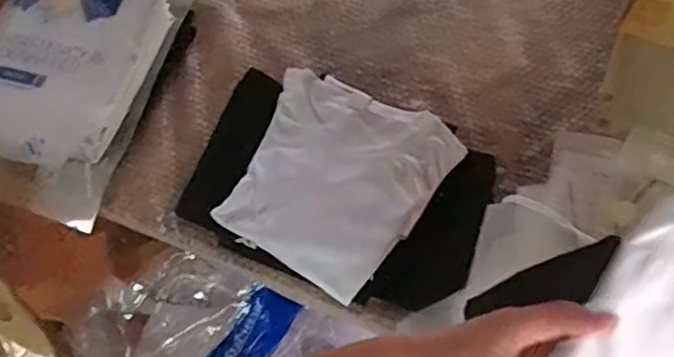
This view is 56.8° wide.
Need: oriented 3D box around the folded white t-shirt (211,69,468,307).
[{"bbox_3d":[-0.006,-0.004,0.799,0.240,0.027,0.253,31,72,15],"label":"folded white t-shirt"}]

